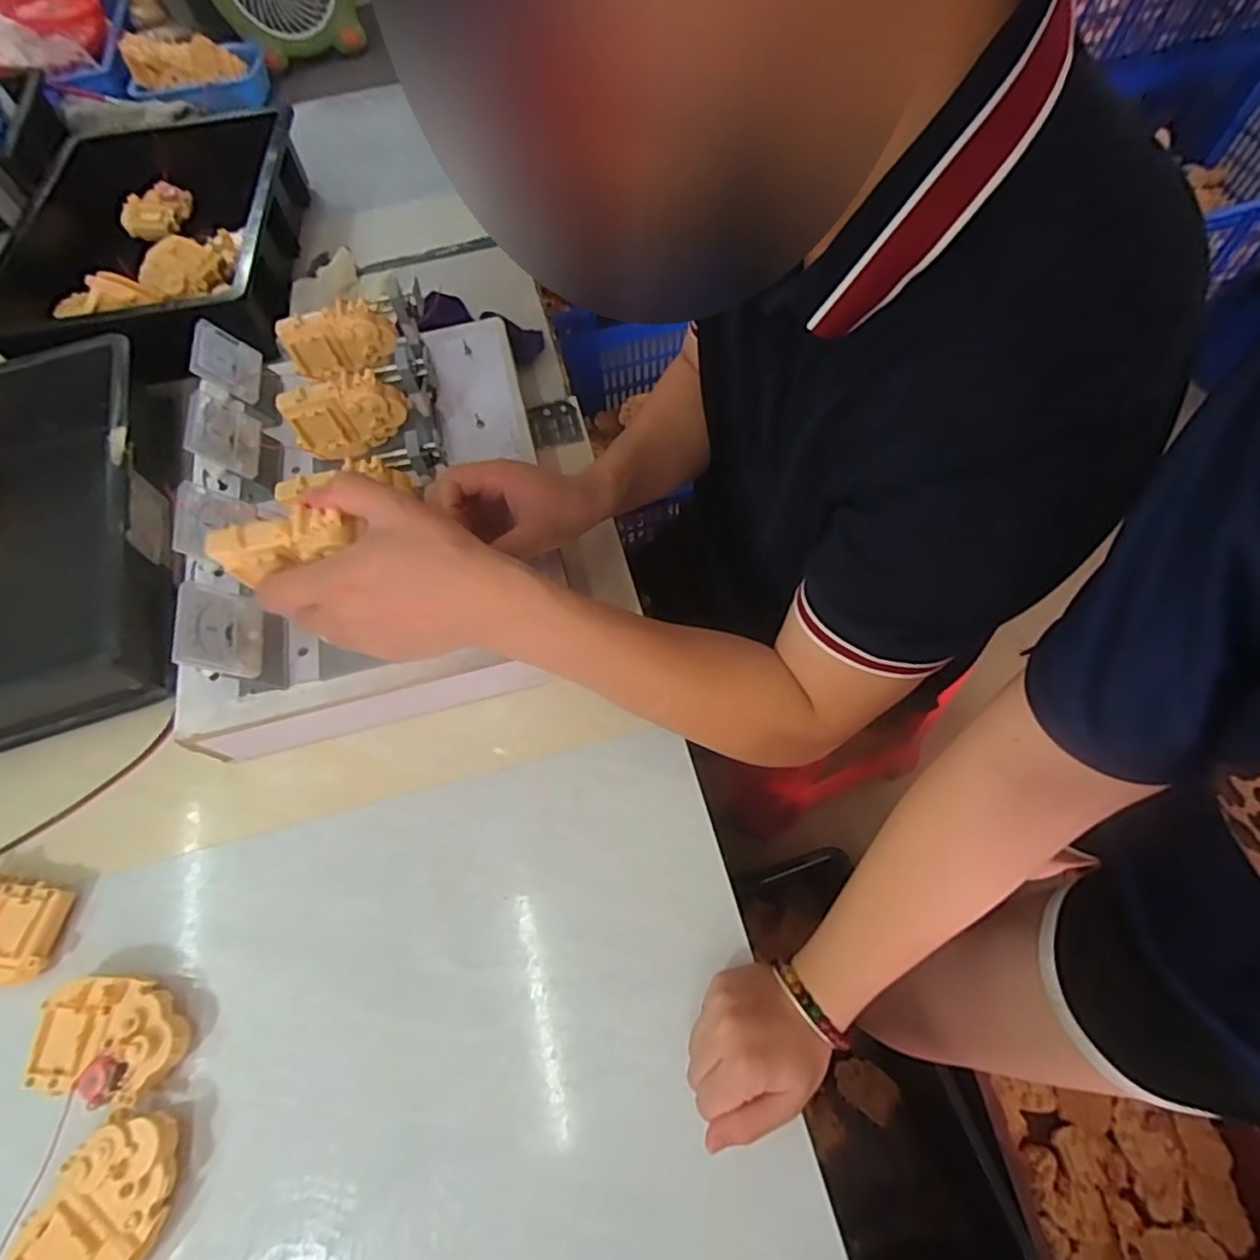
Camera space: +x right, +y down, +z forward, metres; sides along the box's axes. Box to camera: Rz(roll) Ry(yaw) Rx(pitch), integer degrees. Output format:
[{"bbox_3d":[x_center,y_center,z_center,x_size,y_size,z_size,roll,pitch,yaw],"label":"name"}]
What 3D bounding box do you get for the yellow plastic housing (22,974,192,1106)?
[{"bbox_3d":[-0.362,0.283,0.442,0.105,0.034,0.071,7,64,7],"label":"yellow plastic housing"}]

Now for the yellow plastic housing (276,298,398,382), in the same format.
[{"bbox_3d":[-0.270,-0.270,0.591,0.097,0.056,0.029,-20,63,-6],"label":"yellow plastic housing"}]

